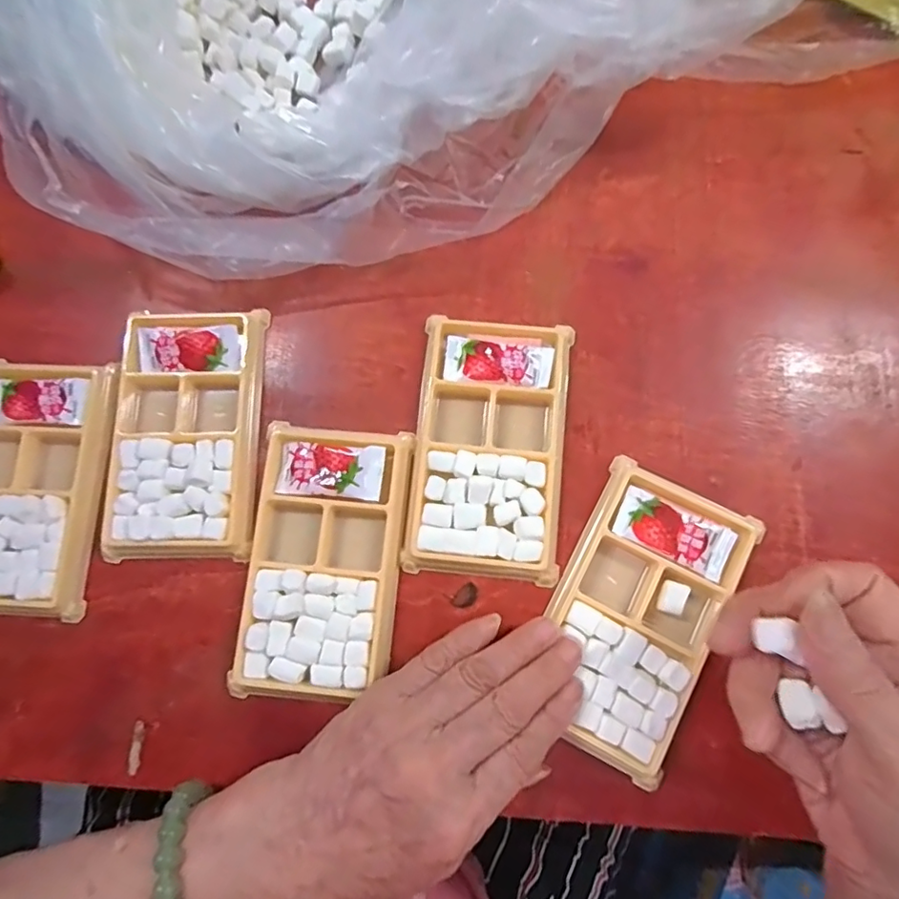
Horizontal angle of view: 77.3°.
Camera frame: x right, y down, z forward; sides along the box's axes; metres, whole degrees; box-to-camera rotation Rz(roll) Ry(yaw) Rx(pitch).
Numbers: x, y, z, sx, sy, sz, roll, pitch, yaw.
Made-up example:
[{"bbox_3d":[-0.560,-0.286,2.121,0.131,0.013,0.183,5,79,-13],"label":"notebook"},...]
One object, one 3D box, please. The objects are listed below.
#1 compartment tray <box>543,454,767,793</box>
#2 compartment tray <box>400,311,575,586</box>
[{"bbox_3d":[0.091,0.080,0.276,0.075,0.016,0.132,28,80,7],"label":"compartment tray"},{"bbox_3d":[0.022,-0.003,0.295,0.077,0.012,0.135,5,78,2],"label":"compartment tray"}]

